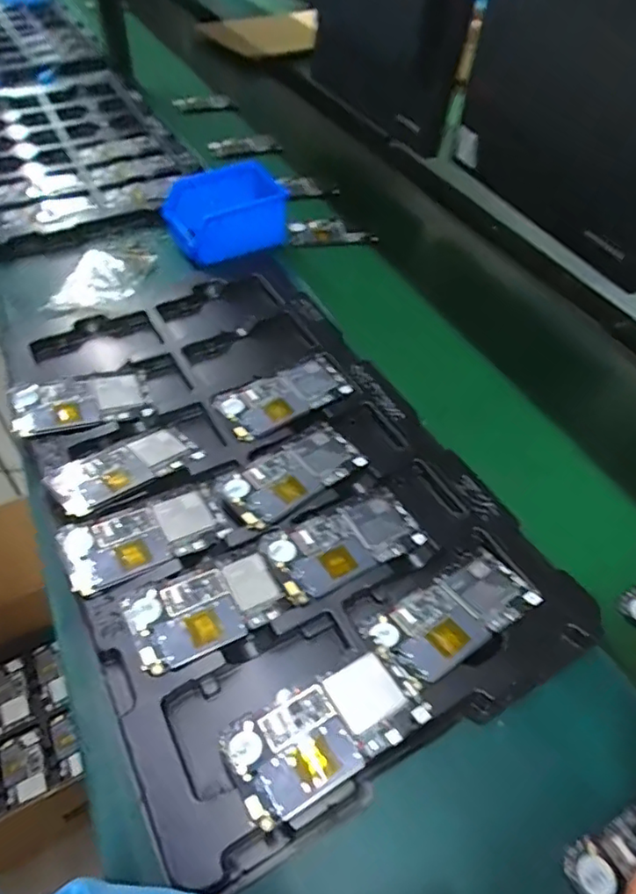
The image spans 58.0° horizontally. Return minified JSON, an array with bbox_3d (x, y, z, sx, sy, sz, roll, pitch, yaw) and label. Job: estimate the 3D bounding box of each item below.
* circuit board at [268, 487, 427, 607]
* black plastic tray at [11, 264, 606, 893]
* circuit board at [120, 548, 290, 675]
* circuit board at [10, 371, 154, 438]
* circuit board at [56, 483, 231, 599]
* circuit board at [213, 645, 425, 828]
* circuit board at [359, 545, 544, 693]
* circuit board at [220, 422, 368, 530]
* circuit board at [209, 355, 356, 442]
[{"bbox_3d":[0.022,0.076,0.458,0.119,0.008,0.061,-23,54,-22],"label":"circuit board"},{"bbox_3d":[-0.055,0.018,0.496,0.319,0.021,0.530,-24,58,-20],"label":"black plastic tray"},{"bbox_3d":[-0.081,0.117,0.421,0.108,0.006,0.063,-20,53,-20],"label":"circuit board"},{"bbox_3d":[-0.226,-0.044,0.550,0.119,0.017,0.063,-17,52,-18],"label":"circuit board"},{"bbox_3d":[-0.138,0.071,0.459,0.122,0.016,0.062,-22,54,-21],"label":"circuit board"},{"bbox_3d":[0.002,0.179,0.364,0.118,0.007,0.062,-25,47,-18],"label":"circuit board"},{"bbox_3d":[0.098,0.122,0.420,0.122,0.008,0.064,-28,43,-19],"label":"circuit board"},{"bbox_3d":[-0.020,0.020,0.501,0.122,0.009,0.063,-31,57,-27],"label":"circuit board"},{"bbox_3d":[-0.032,-0.051,0.560,0.126,0.008,0.063,-27,55,-24],"label":"circuit board"}]

